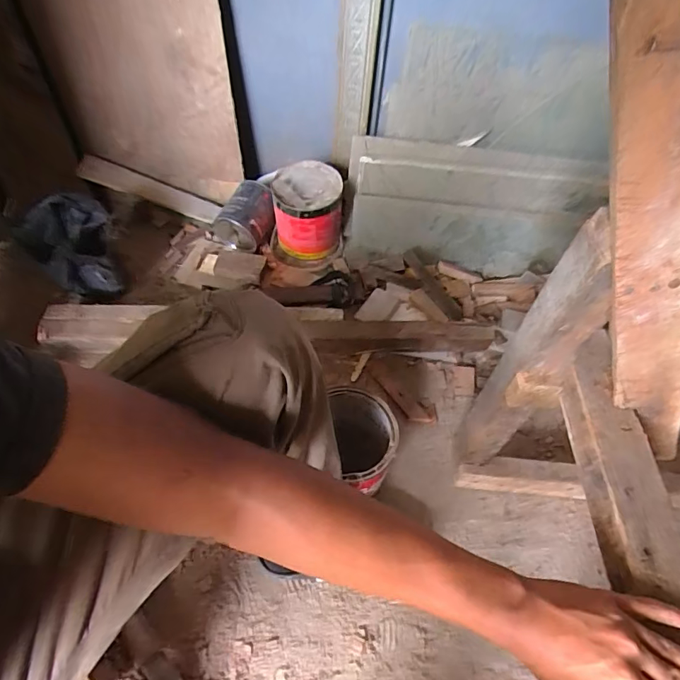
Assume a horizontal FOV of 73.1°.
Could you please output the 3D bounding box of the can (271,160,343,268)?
[{"bbox_3d":[-0.073,-0.285,1.032,0.157,0.147,0.166,4,56,-1],"label":"can"}]

